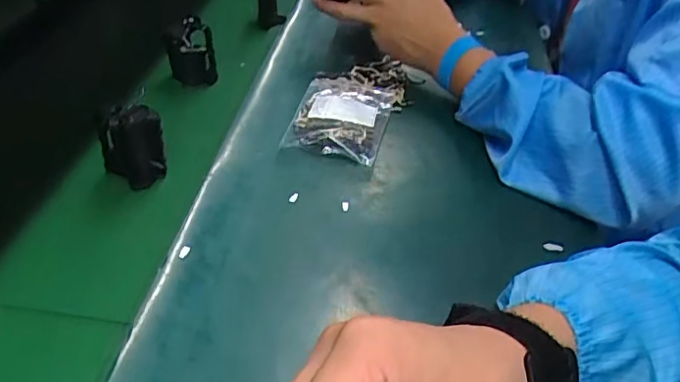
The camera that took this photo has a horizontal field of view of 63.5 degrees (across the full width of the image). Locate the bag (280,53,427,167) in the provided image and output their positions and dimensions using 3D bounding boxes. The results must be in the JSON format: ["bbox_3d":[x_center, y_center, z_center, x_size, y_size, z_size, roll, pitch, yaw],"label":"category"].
[{"bbox_3d":[0.011,-0.093,0.614,0.109,0.028,0.206,18,44,13],"label":"bag"}]

